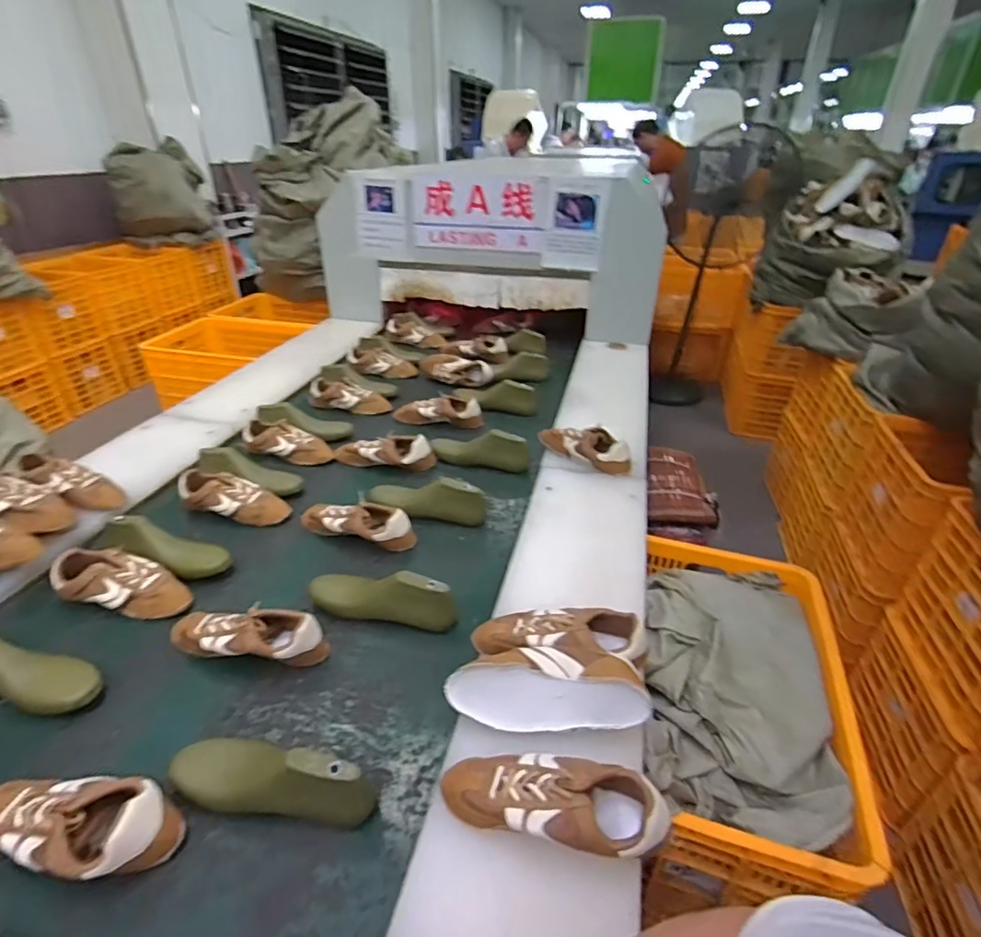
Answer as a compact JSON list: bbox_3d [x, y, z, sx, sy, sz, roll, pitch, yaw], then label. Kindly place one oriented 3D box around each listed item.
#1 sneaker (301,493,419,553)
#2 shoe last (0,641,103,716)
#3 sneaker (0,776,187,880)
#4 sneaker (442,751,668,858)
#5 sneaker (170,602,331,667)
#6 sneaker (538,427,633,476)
[{"bbox_3d":[-0.276,0.107,1.108,0.252,0.077,0.095,13,36,18],"label":"sneaker"},{"bbox_3d":[-0.710,0.292,0.795,0.247,0.086,0.078,10,35,15],"label":"shoe last"},{"bbox_3d":[-0.492,0.414,0.618,0.248,0.079,0.094,3,34,4],"label":"sneaker"},{"bbox_3d":[0.066,0.377,0.601,0.244,0.069,0.088,6,34,8],"label":"sneaker"},{"bbox_3d":[-0.397,0.265,0.853,0.255,0.075,0.081,5,34,8],"label":"sneaker"},{"bbox_3d":[0.229,-0.059,1.304,0.250,0.078,0.077,20,38,27],"label":"sneaker"}]

